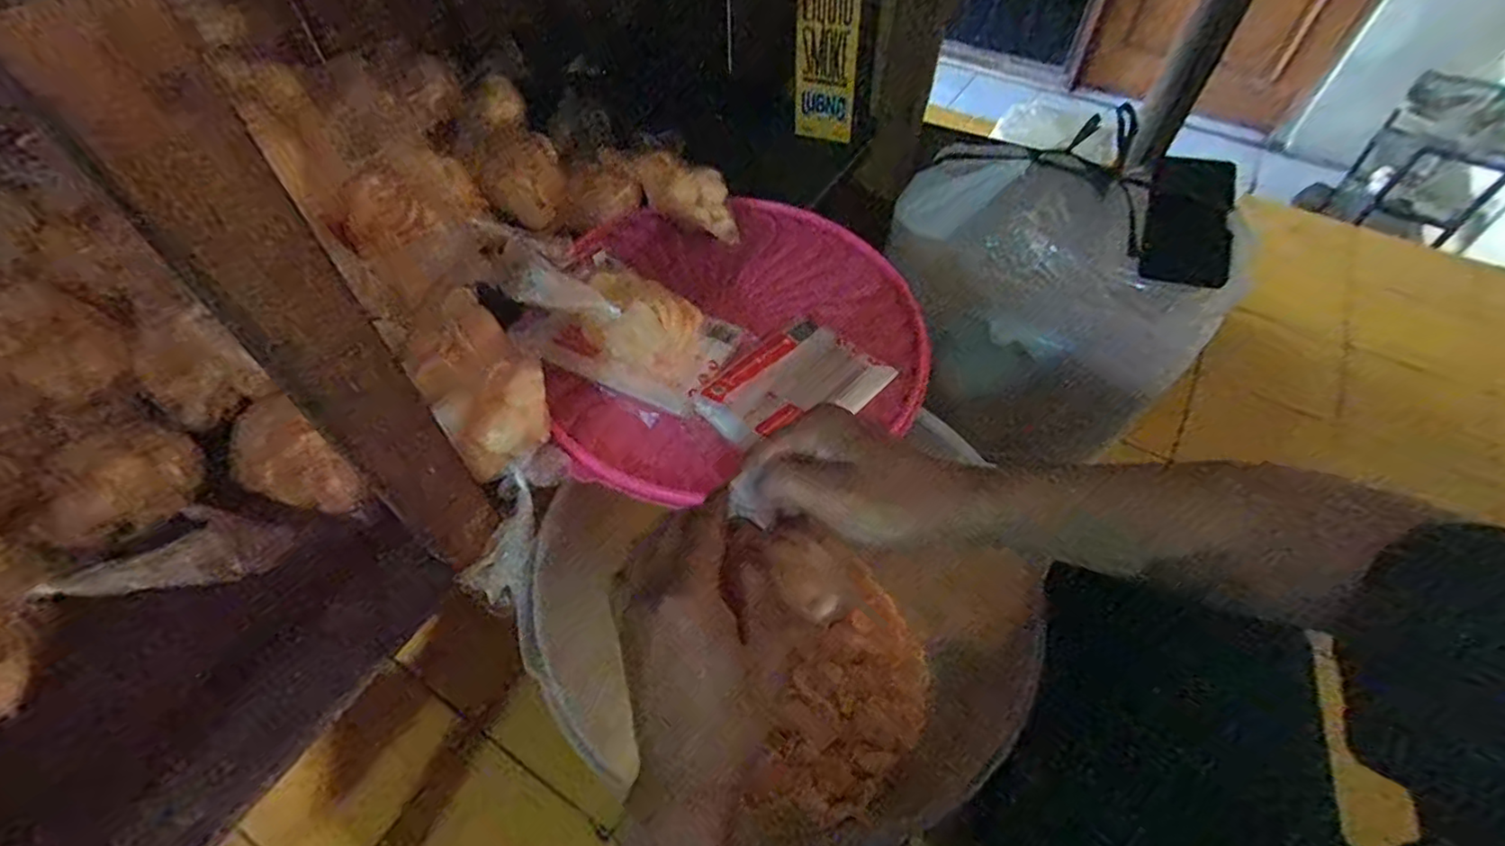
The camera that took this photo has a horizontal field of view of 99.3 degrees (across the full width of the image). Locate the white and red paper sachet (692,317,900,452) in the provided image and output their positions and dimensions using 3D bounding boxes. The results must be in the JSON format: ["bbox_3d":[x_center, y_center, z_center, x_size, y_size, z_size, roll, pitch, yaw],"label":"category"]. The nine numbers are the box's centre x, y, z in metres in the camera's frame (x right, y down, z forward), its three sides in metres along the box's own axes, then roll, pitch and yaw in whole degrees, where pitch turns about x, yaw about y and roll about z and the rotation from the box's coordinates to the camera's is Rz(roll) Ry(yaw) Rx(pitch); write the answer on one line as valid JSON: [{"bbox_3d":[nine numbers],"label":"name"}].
[{"bbox_3d":[0.034,-0.031,0.509,0.097,0.013,0.144,36,61,24],"label":"white and red paper sachet"}]

